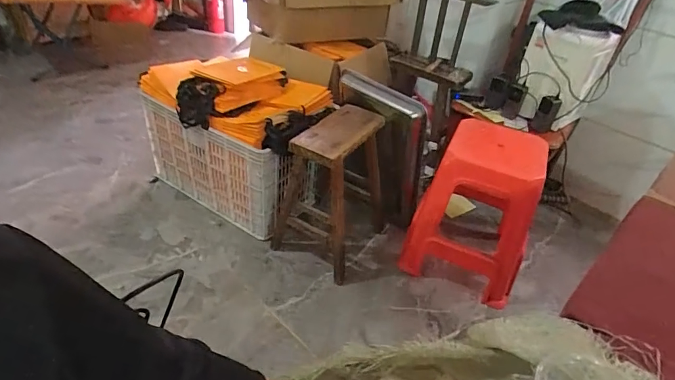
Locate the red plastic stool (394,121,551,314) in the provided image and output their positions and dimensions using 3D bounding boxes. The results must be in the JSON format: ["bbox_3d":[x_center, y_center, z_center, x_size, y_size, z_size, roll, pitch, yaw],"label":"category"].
[{"bbox_3d":[0.493,0.065,1.463,0.366,0.463,0.391,25,41,23],"label":"red plastic stool"}]

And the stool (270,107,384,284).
[{"bbox_3d":[-0.024,-0.006,1.496,0.308,0.504,0.320,24,41,22],"label":"stool"}]

